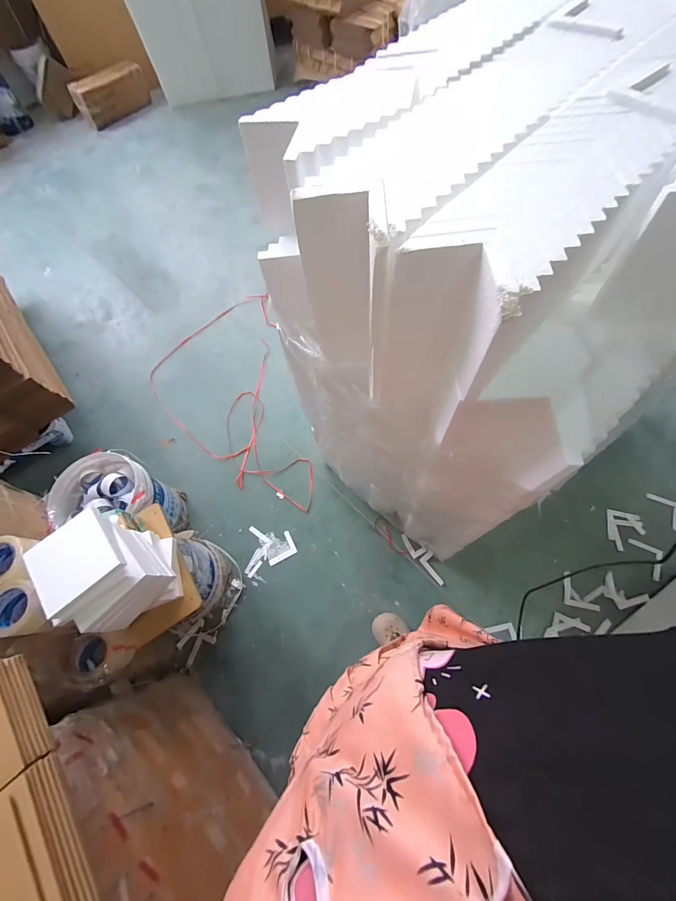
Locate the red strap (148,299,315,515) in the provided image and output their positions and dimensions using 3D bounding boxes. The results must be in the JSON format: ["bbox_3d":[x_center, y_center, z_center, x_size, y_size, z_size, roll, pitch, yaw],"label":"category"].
[{"bbox_3d":[-0.575,-0.274,1.749,0.604,0.052,1.326,-15,66,-2],"label":"red strap"}]

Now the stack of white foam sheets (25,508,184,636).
[{"bbox_3d":[-0.543,0.295,0.839,0.182,0.273,0.227,-34,68,-10],"label":"stack of white foam sheets"}]

